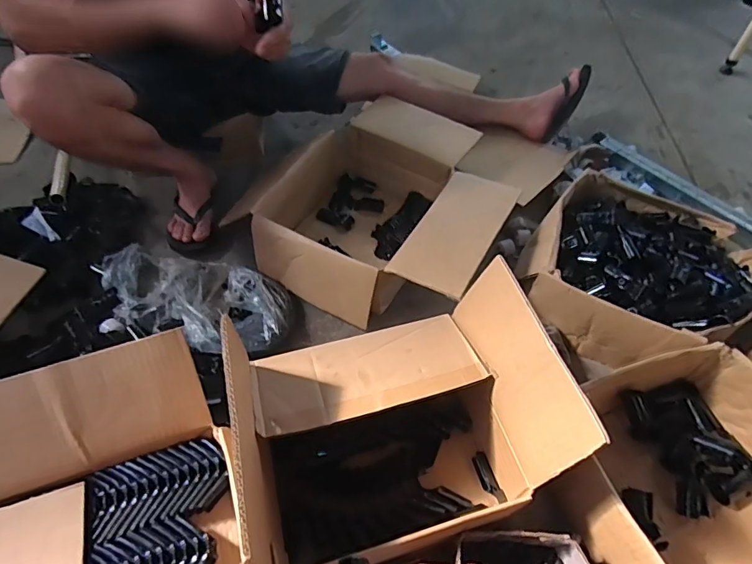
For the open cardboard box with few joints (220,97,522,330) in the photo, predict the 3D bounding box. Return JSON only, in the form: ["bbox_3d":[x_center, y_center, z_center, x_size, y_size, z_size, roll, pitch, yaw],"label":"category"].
[{"bbox_3d":[0.042,-0.151,0.923,0.414,0.155,0.487,25,57,17],"label":"open cardboard box with few joints"}]

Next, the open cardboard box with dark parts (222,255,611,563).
[{"bbox_3d":[0.028,0.179,0.599,0.358,0.253,0.269,-13,55,-10],"label":"open cardboard box with dark parts"}]

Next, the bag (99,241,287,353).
[{"bbox_3d":[-0.339,0.029,0.868,0.386,0.065,0.189,20,56,13],"label":"bag"}]

